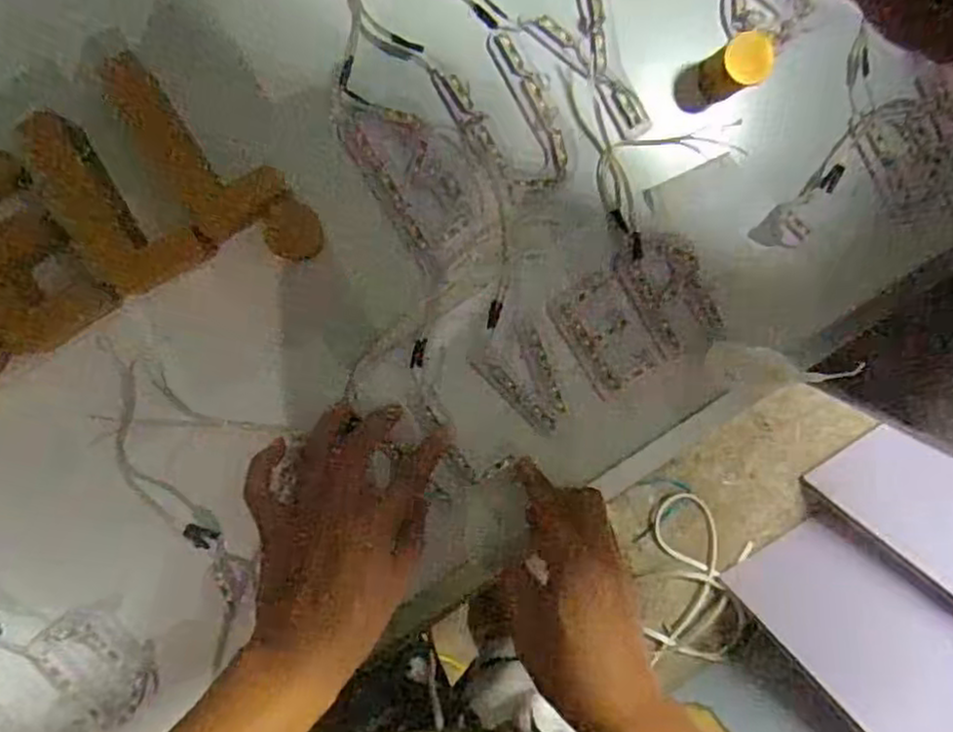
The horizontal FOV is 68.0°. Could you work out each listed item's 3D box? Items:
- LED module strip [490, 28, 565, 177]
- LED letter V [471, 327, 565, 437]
[{"bbox_3d":[0.038,-0.174,0.466,0.018,0.008,0.100,-28,101,-5],"label":"LED module strip"},{"bbox_3d":[0.037,0.015,0.489,0.046,0.004,0.069,-34,101,-3],"label":"LED letter V"}]

